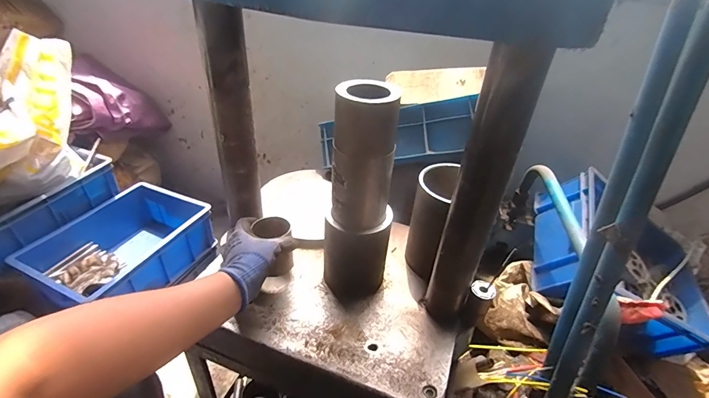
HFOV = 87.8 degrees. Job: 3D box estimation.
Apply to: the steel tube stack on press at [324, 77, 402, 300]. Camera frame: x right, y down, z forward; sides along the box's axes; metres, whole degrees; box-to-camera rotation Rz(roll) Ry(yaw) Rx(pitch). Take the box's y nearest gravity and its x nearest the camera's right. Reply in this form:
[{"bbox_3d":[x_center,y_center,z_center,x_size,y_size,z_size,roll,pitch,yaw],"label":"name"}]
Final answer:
[{"bbox_3d":[0.007,-0.001,0.581,0.099,0.341,0.099,2,35,-3],"label":"steel tube stack on press"}]

